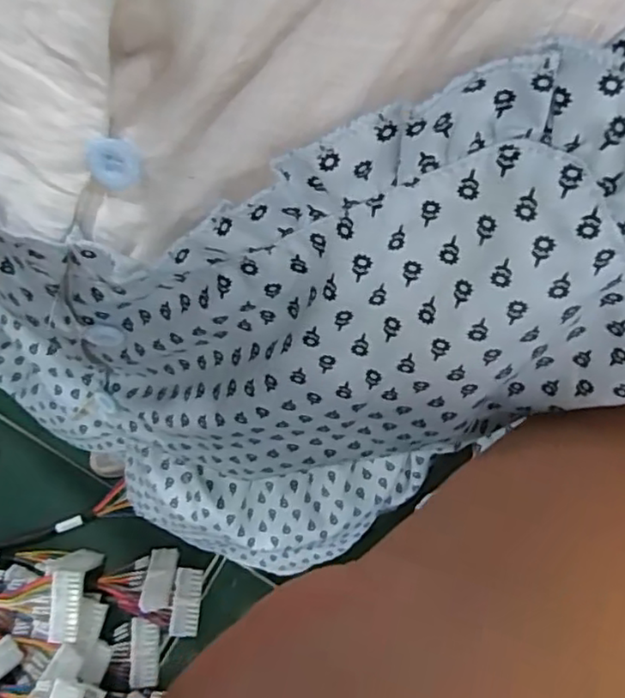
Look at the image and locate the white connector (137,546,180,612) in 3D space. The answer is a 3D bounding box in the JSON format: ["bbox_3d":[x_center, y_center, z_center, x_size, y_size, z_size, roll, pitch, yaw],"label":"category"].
[{"bbox_3d":[-0.124,0.184,0.522,0.023,0.010,0.053,5,45,2],"label":"white connector"}]

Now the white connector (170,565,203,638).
[{"bbox_3d":[-0.102,0.205,0.526,0.022,0.008,0.051,5,74,2],"label":"white connector"}]

